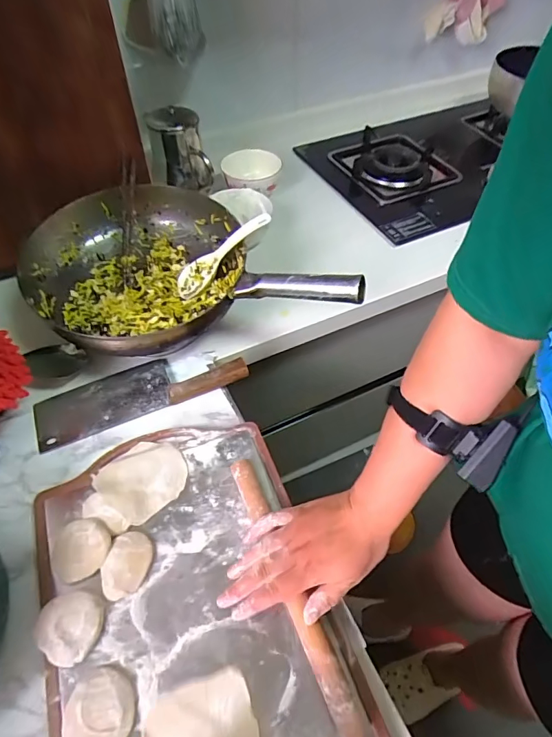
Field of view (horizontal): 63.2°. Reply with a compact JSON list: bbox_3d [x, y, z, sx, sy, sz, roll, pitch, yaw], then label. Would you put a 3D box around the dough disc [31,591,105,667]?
[{"bbox_3d":[-0.210,0.256,0.450,0.062,0.011,0.060,0,52,0],"label":"dough disc"}]

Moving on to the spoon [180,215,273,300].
[{"bbox_3d":[-0.085,-0.178,0.704,0.193,0.023,0.057,-34,45,30],"label":"spoon"}]

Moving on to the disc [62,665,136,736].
[{"bbox_3d":[-0.160,0.314,0.410,0.059,0.015,0.065,23,56,17],"label":"disc"}]

